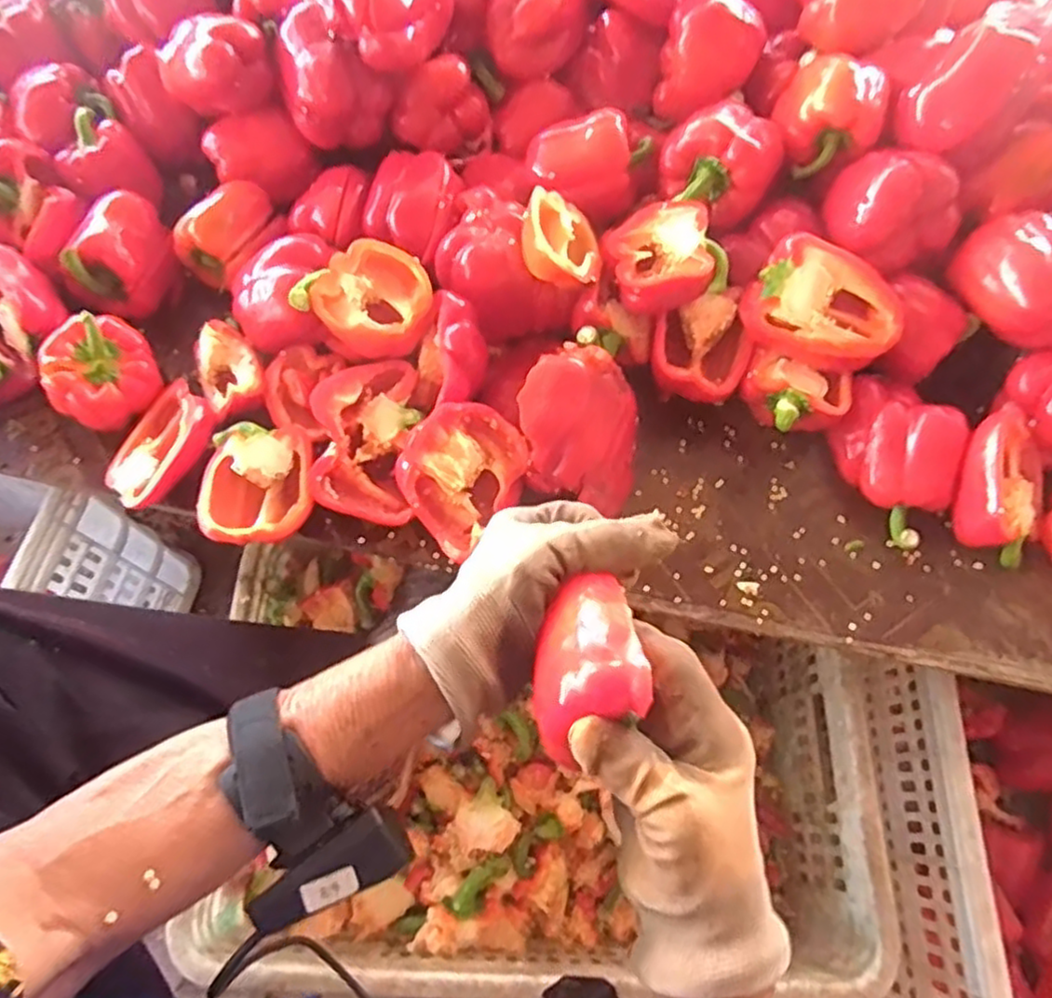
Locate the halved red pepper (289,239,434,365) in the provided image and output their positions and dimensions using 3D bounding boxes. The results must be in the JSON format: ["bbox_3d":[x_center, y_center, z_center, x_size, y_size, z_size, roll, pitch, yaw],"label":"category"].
[{"bbox_3d":[-0.119,-0.156,0.550,0.090,0.046,0.080,31,71,11],"label":"halved red pepper"}]

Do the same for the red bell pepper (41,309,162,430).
[{"bbox_3d":[-0.330,-0.098,0.553,0.061,0.069,0.080,43,74,15],"label":"red bell pepper"}]

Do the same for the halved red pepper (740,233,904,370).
[{"bbox_3d":[0.228,-0.145,0.546,0.109,0.032,0.083,30,97,-4],"label":"halved red pepper"}]

